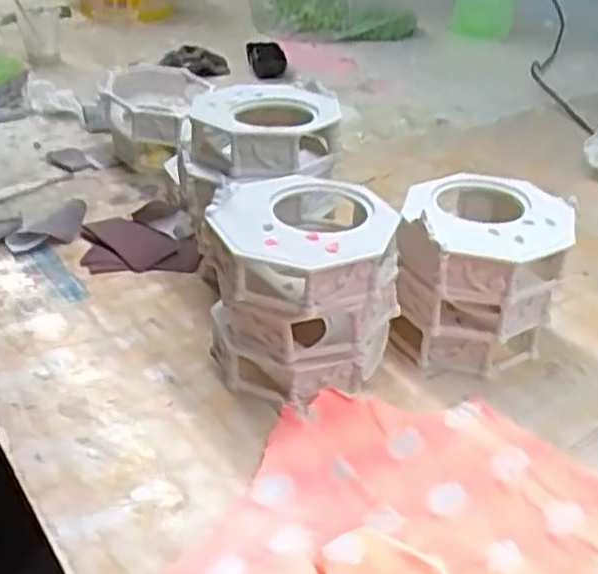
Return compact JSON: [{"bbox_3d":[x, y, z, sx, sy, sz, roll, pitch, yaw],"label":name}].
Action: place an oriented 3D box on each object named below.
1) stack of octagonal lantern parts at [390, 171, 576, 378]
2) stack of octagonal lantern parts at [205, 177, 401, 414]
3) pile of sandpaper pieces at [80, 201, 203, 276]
[{"bbox_3d":[0.129,-0.008,0.570,0.111,0.112,0.111,9,33,12],"label":"stack of octagonal lantern parts"},{"bbox_3d":[0.002,0.006,0.527,0.124,0.121,0.102,4,33,4],"label":"stack of octagonal lantern parts"},{"bbox_3d":[-0.140,-0.042,0.695,0.096,0.021,0.097,-5,33,-10],"label":"pile of sandpaper pieces"}]

